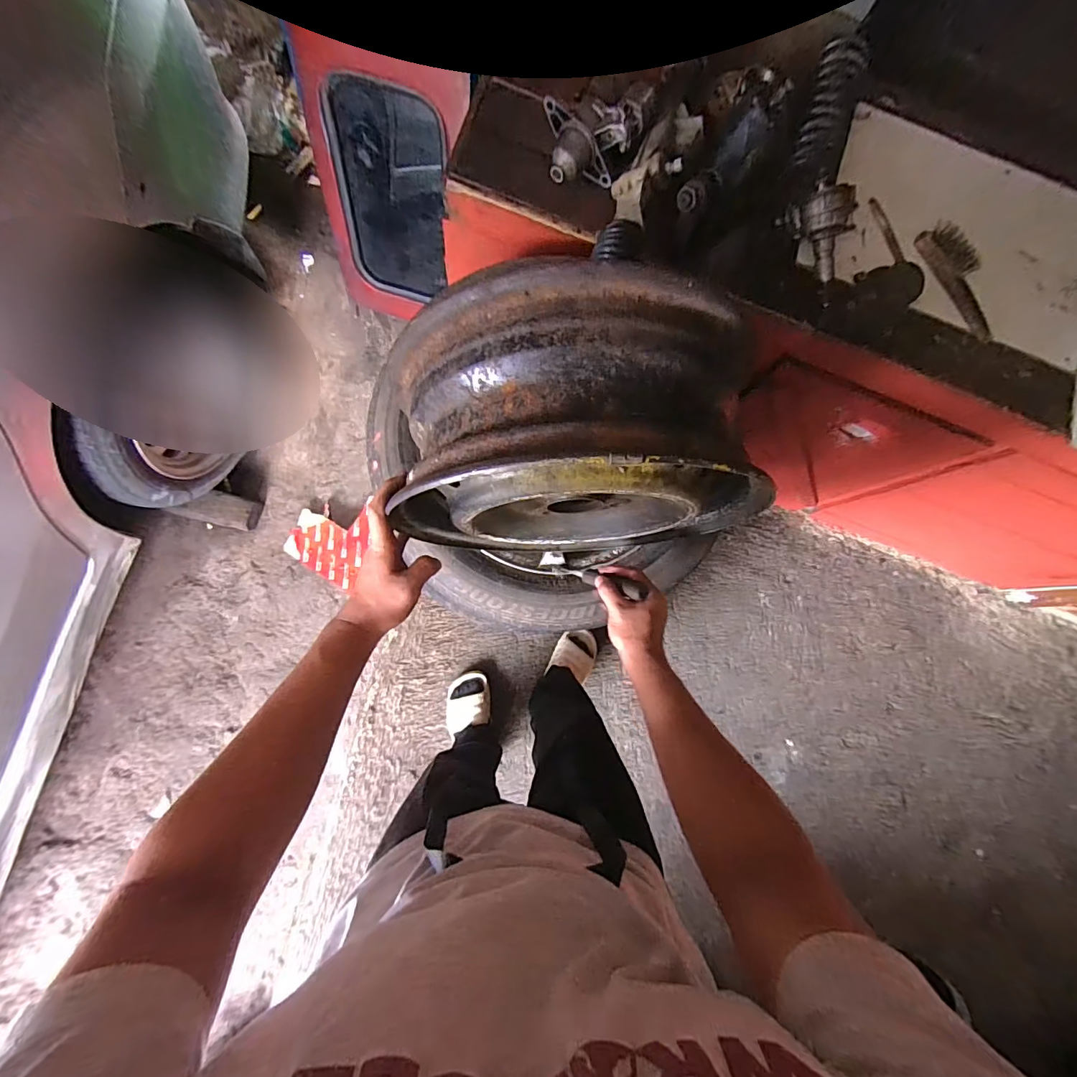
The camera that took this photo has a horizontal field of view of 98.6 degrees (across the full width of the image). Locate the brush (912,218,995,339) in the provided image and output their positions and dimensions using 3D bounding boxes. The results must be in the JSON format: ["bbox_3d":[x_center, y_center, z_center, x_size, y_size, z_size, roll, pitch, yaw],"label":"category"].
[{"bbox_3d":[0.703,-0.430,0.763,0.034,0.054,0.204,-24,84,-11],"label":"brush"}]

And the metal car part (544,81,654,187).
[{"bbox_3d":[0.093,-0.609,0.706,0.159,0.077,0.115,-6,81,-9],"label":"metal car part"}]

